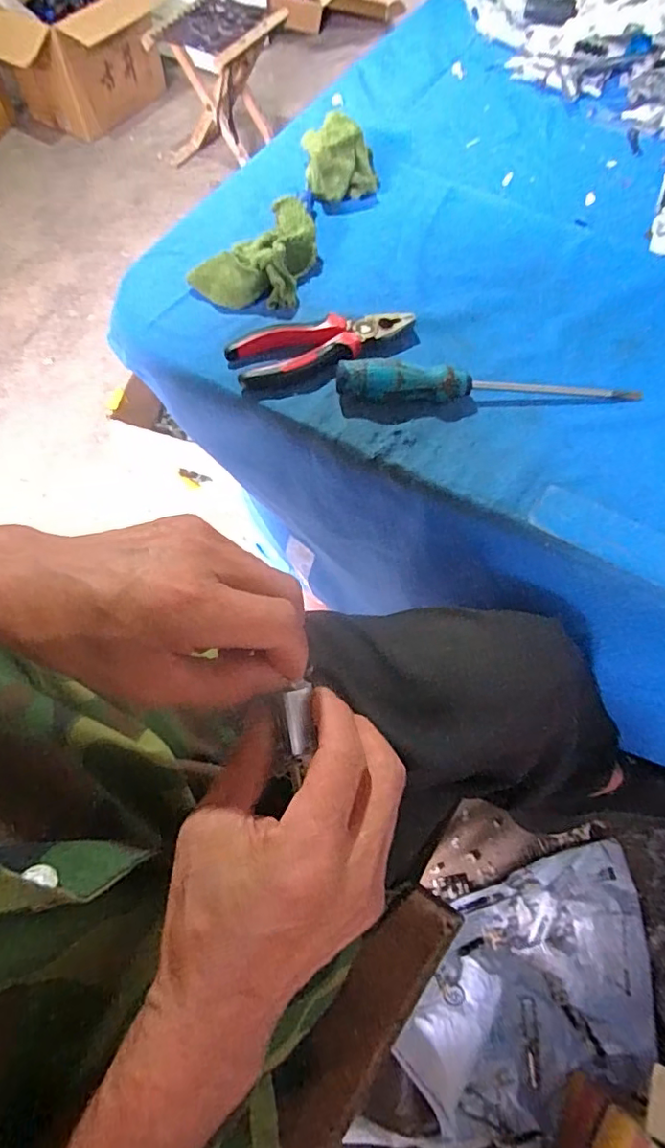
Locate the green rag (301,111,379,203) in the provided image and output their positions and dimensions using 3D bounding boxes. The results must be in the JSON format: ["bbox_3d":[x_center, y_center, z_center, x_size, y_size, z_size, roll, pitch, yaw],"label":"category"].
[{"bbox_3d":[0.010,-0.427,0.564,0.073,0.060,0.067,-7,64,-4],"label":"green rag"}]

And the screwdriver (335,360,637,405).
[{"bbox_3d":[0.125,-0.150,0.442,0.241,0.032,0.025,-1,64,0],"label":"screwdriver"}]

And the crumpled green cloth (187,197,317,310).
[{"bbox_3d":[-0.068,-0.303,0.514,0.096,0.039,0.123,14,65,7],"label":"crumpled green cloth"}]

